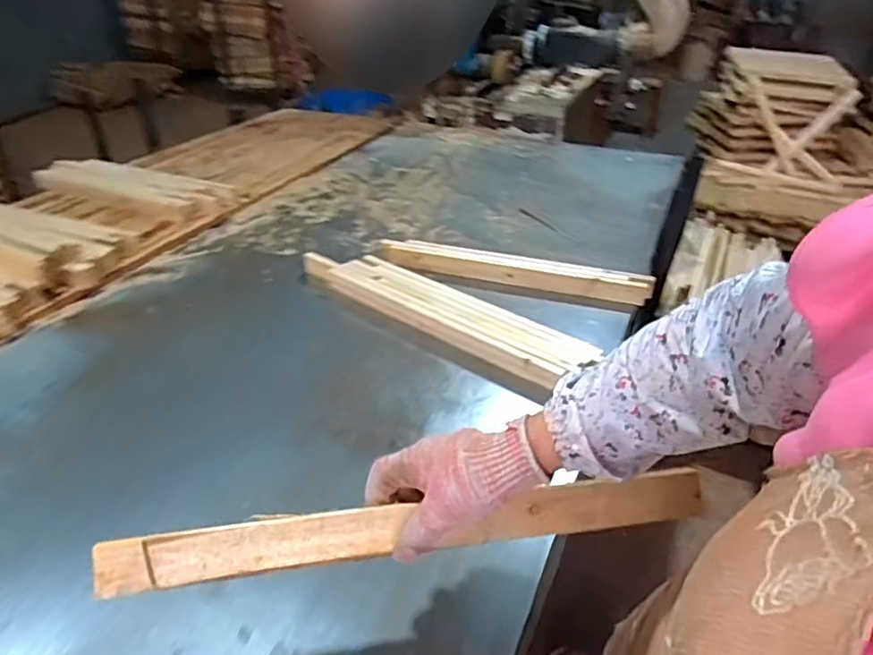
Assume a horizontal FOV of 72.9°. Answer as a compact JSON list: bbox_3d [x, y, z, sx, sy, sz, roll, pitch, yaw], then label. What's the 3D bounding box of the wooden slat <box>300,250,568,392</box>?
[{"bbox_3d":[-0.040,-0.017,1.018,0.544,0.045,0.022,26,42,32],"label":"wooden slat"}]

